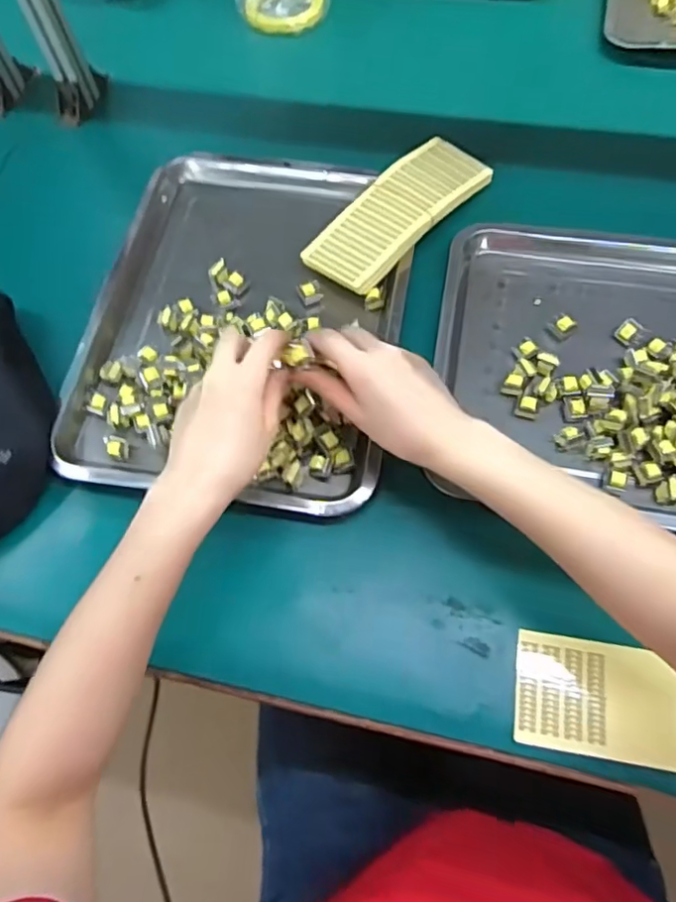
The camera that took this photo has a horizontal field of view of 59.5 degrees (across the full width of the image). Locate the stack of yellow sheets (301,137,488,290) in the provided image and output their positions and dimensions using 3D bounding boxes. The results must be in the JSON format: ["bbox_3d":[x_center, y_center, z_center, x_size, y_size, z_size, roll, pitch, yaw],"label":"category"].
[{"bbox_3d":[0.061,-0.240,0.593,0.078,0.025,0.210,36,72,19],"label":"stack of yellow sheets"}]

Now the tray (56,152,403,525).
[{"bbox_3d":[-0.083,-0.137,0.560,0.281,0.032,0.386,8,65,7],"label":"tray"}]

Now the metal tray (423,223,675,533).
[{"bbox_3d":[0.285,-0.085,0.514,0.381,0.031,0.318,10,65,8],"label":"metal tray"}]

